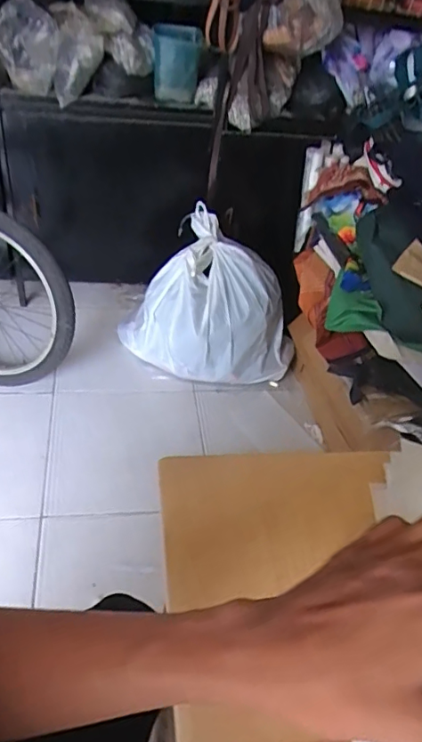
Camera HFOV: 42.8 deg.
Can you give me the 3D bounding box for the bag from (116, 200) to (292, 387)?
[{"bbox_3d":[-0.005,-0.190,1.579,0.364,0.379,0.441,-27,54,-33],"label":"bag"}]

